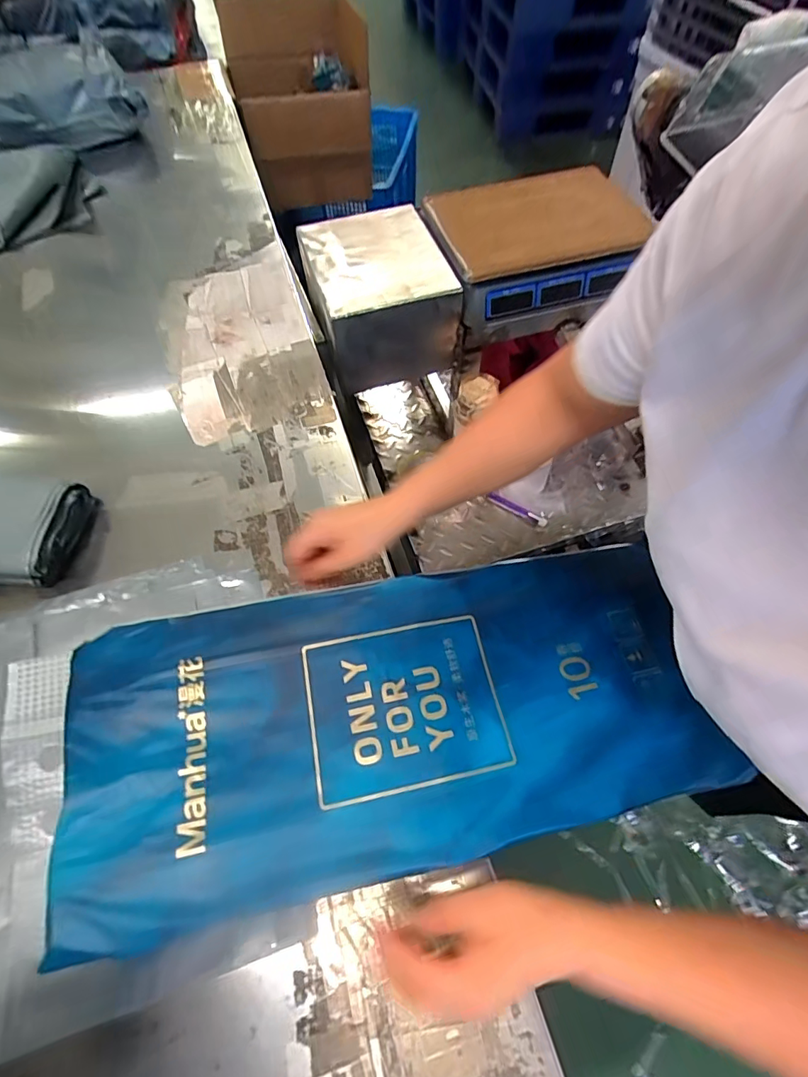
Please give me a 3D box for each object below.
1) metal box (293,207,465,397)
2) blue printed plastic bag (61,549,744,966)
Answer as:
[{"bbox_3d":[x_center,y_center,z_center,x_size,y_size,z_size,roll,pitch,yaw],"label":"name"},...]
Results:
[{"bbox_3d":[-0.046,-0.406,0.816,0.209,0.165,0.234,-19,63,-9],"label":"metal box"},{"bbox_3d":[0.005,0.133,0.391,0.506,0.018,0.218,-9,62,-11],"label":"blue printed plastic bag"}]

